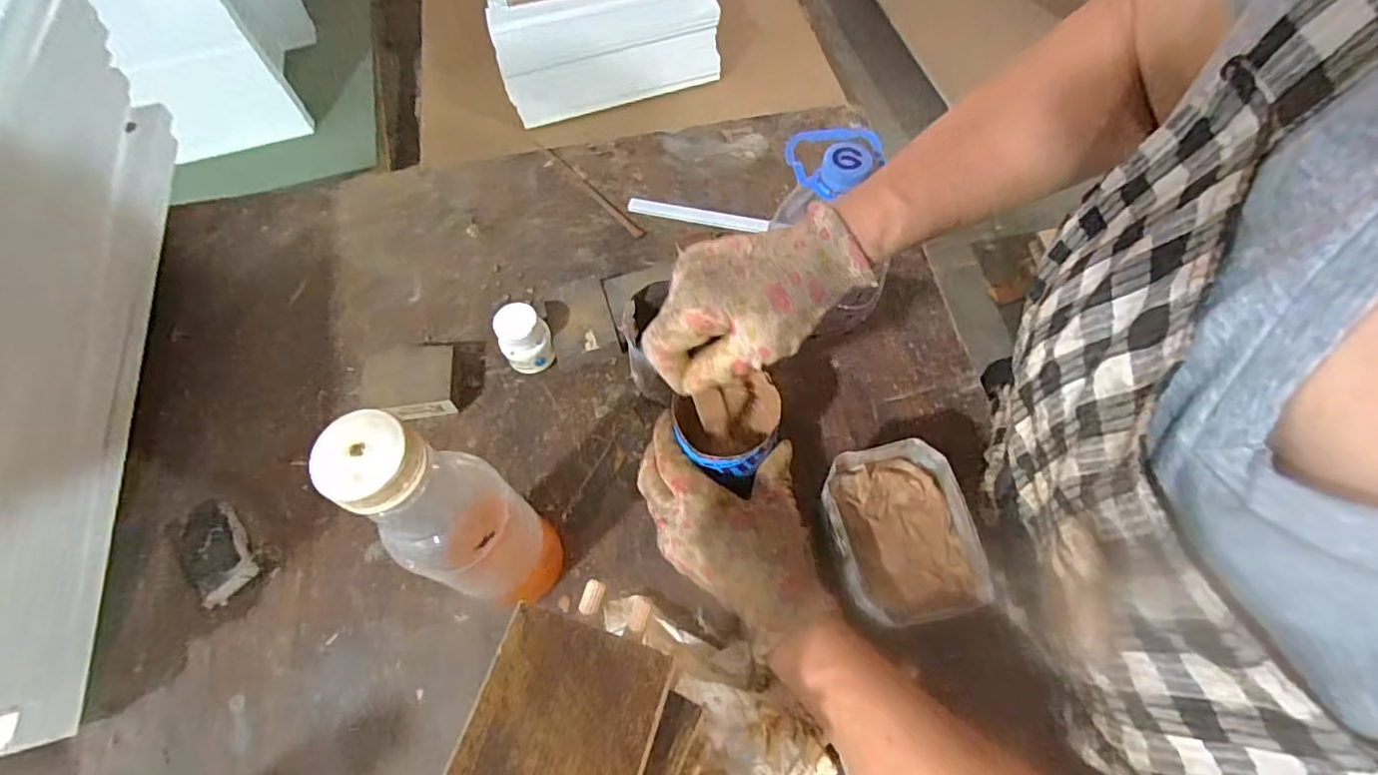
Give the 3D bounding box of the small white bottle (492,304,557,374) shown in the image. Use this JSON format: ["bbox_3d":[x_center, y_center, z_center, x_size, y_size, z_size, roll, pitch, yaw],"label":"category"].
[{"bbox_3d":[-0.128,-0.038,0.480,0.038,0.051,0.032,-28,65,-11],"label":"small white bottle"}]

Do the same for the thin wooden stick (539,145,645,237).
[{"bbox_3d":[-0.094,-0.189,0.582,0.009,0.004,0.160,-38,67,-15],"label":"thin wooden stick"}]

